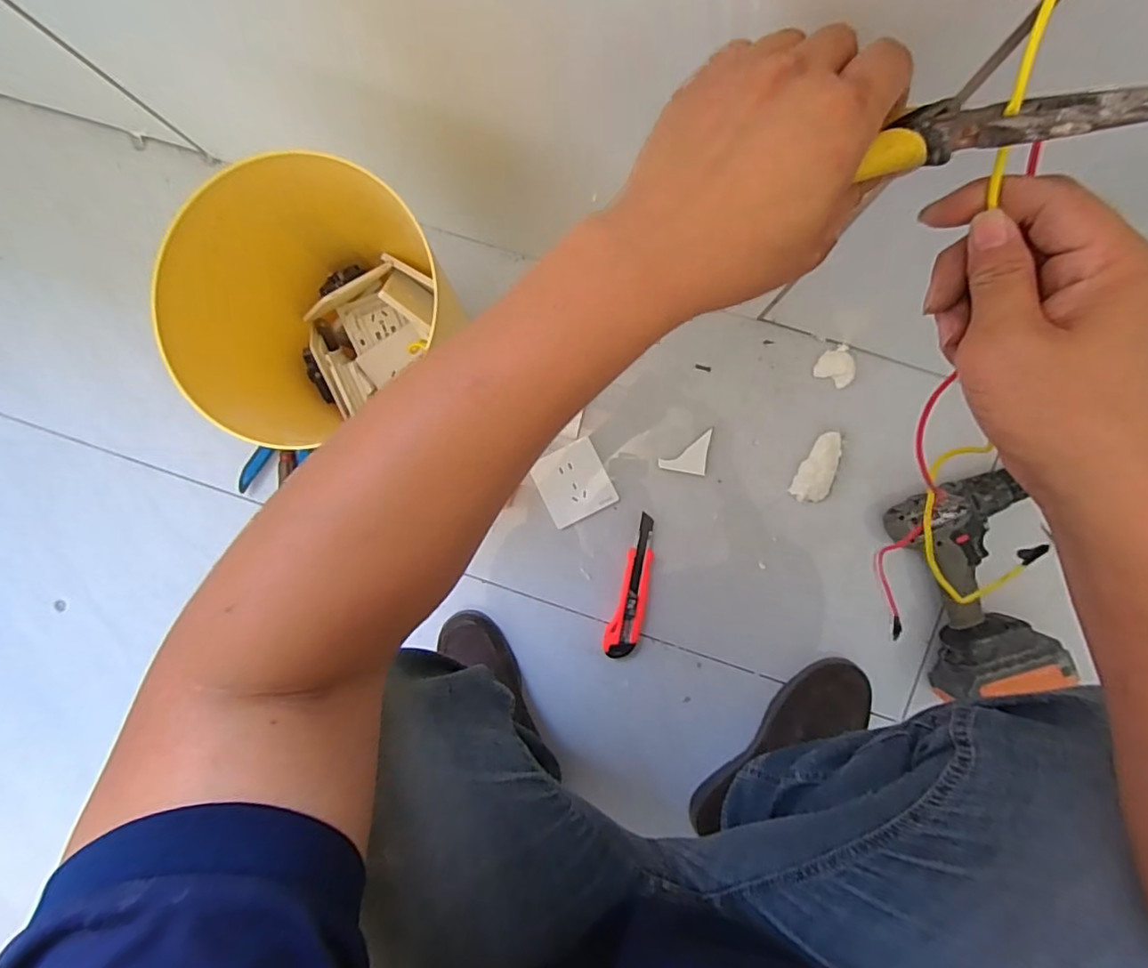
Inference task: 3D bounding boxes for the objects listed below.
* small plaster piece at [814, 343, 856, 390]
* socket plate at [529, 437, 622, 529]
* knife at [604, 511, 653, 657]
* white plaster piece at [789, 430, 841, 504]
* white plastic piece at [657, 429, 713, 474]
[{"bbox_3d":[0.321,-0.145,0.681,0.045,0.008,0.046,32,94,1],"label":"small plaster piece"},{"bbox_3d":[0.000,0.000,0.705,0.085,0.008,0.091,-27,91,4],"label":"socket plate"},{"bbox_3d":[0.073,0.129,0.701,0.042,0.021,0.176,11,94,3],"label":"knife"},{"bbox_3d":[0.299,-0.020,0.681,0.042,0.027,0.088,22,94,2],"label":"white plaster piece"},{"bbox_3d":[0.139,-0.042,0.697,0.058,0.004,0.054,9,94,3],"label":"white plastic piece"}]

